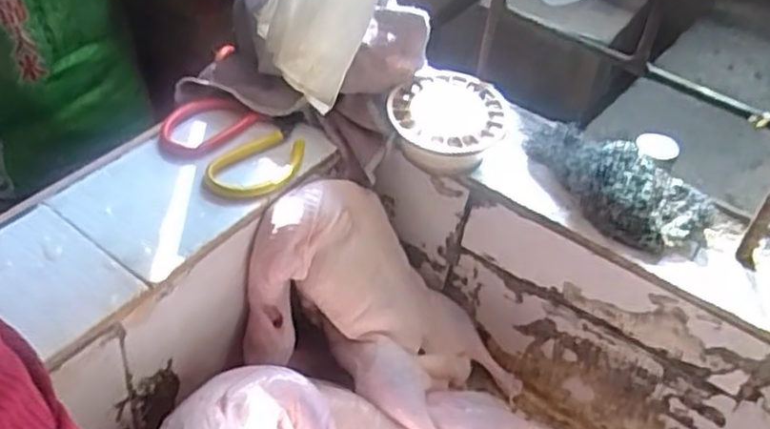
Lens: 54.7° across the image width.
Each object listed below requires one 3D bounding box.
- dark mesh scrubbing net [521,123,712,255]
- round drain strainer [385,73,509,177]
[{"bbox_3d":[0.176,-0.027,0.579,0.158,0.045,0.078,29,46,22],"label":"dark mesh scrubbing net"},{"bbox_3d":[0.048,-0.072,0.604,0.091,0.044,0.093,4,42,-4],"label":"round drain strainer"}]

